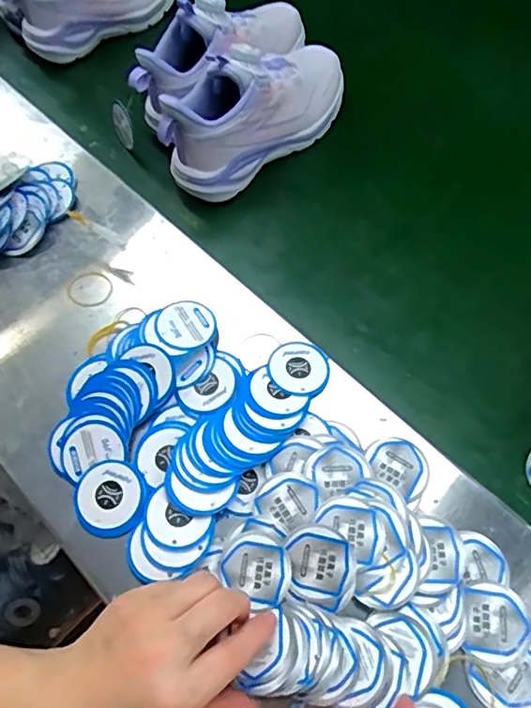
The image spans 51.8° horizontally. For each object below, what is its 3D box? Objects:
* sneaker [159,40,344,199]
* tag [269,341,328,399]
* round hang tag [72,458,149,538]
[{"bbox_3d":[-0.005,-0.239,0.528,0.207,0.105,0.072,-37,69,-12],"label":"sneaker"},{"bbox_3d":[0.027,0.011,0.428,0.045,0.005,0.047,-1,62,2],"label":"tag"},{"bbox_3d":[-0.110,0.103,0.389,0.051,0.006,0.052,0,70,-1],"label":"round hang tag"}]

